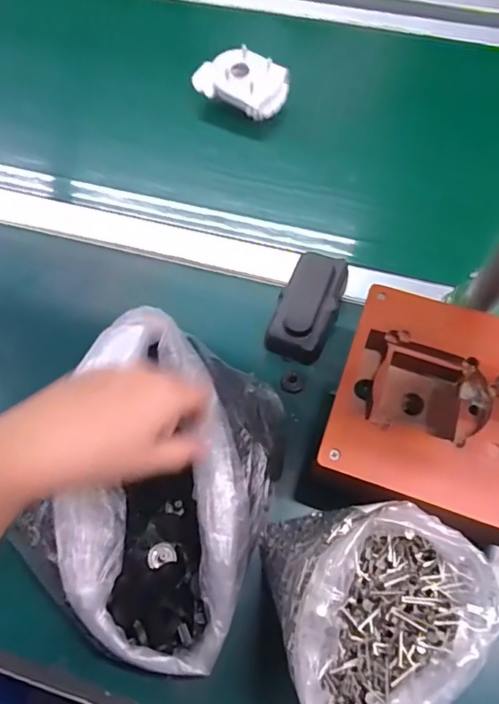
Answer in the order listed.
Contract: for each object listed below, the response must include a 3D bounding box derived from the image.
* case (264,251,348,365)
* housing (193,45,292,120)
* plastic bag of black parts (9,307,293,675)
[{"bbox_3d":[0.054,-0.044,0.445,0.052,0.027,0.101,22,65,12],"label":"case"},{"bbox_3d":[-0.010,-0.308,0.561,0.100,0.036,0.056,26,66,14],"label":"housing"},{"bbox_3d":[-0.066,0.089,0.348,0.162,0.072,0.203,20,65,11],"label":"plastic bag of black parts"}]

